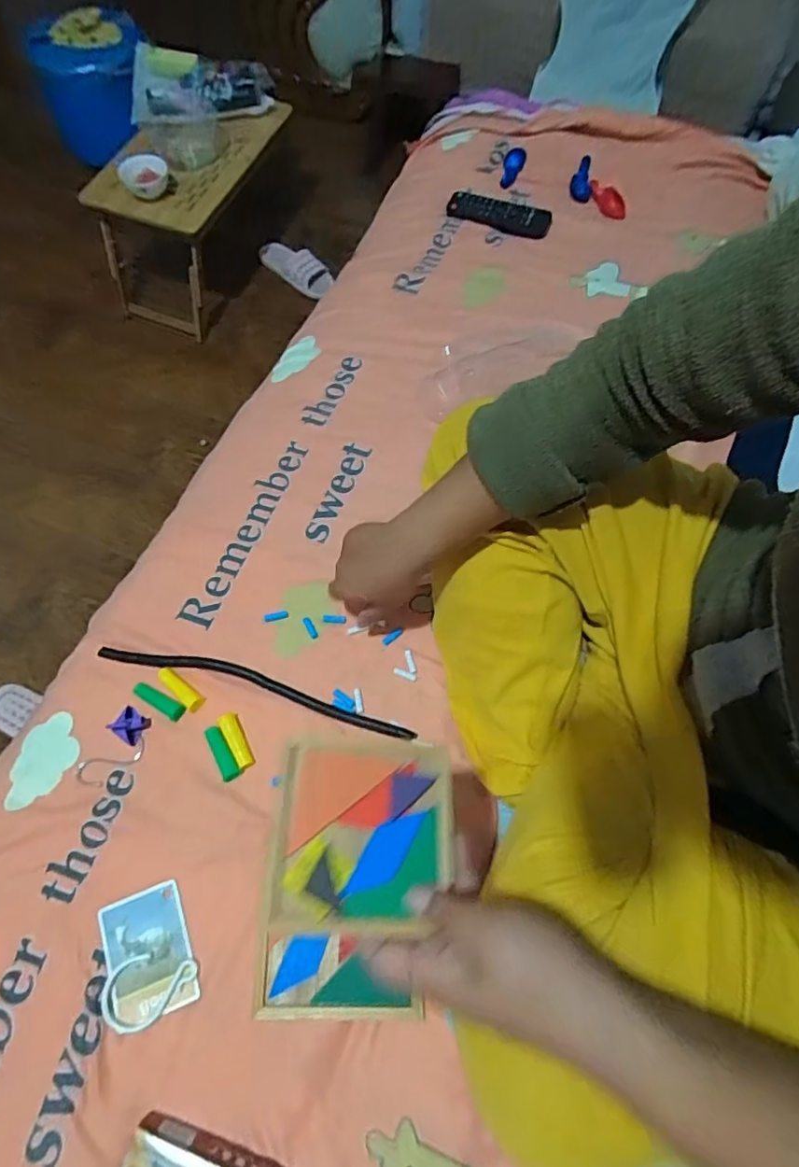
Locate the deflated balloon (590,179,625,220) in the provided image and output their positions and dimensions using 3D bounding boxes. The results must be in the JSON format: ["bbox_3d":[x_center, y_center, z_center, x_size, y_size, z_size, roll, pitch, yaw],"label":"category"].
[{"bbox_3d":[0.341,-0.633,0.917,0.032,0.024,0.080,-18,66,-8],"label":"deflated balloon"}]

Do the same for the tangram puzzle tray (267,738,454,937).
[{"bbox_3d":[-0.020,0.147,0.332,0.103,0.005,0.103,5,55,-6],"label":"tangram puzzle tray"}]

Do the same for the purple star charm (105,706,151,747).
[{"bbox_3d":[-0.279,0.142,0.569,0.033,0.026,0.029,34,69,15],"label":"purple star charm"}]

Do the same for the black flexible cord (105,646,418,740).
[{"bbox_3d":[-0.155,0.108,0.595,0.350,0.004,0.029,14,65,6],"label":"black flexible cord"}]

